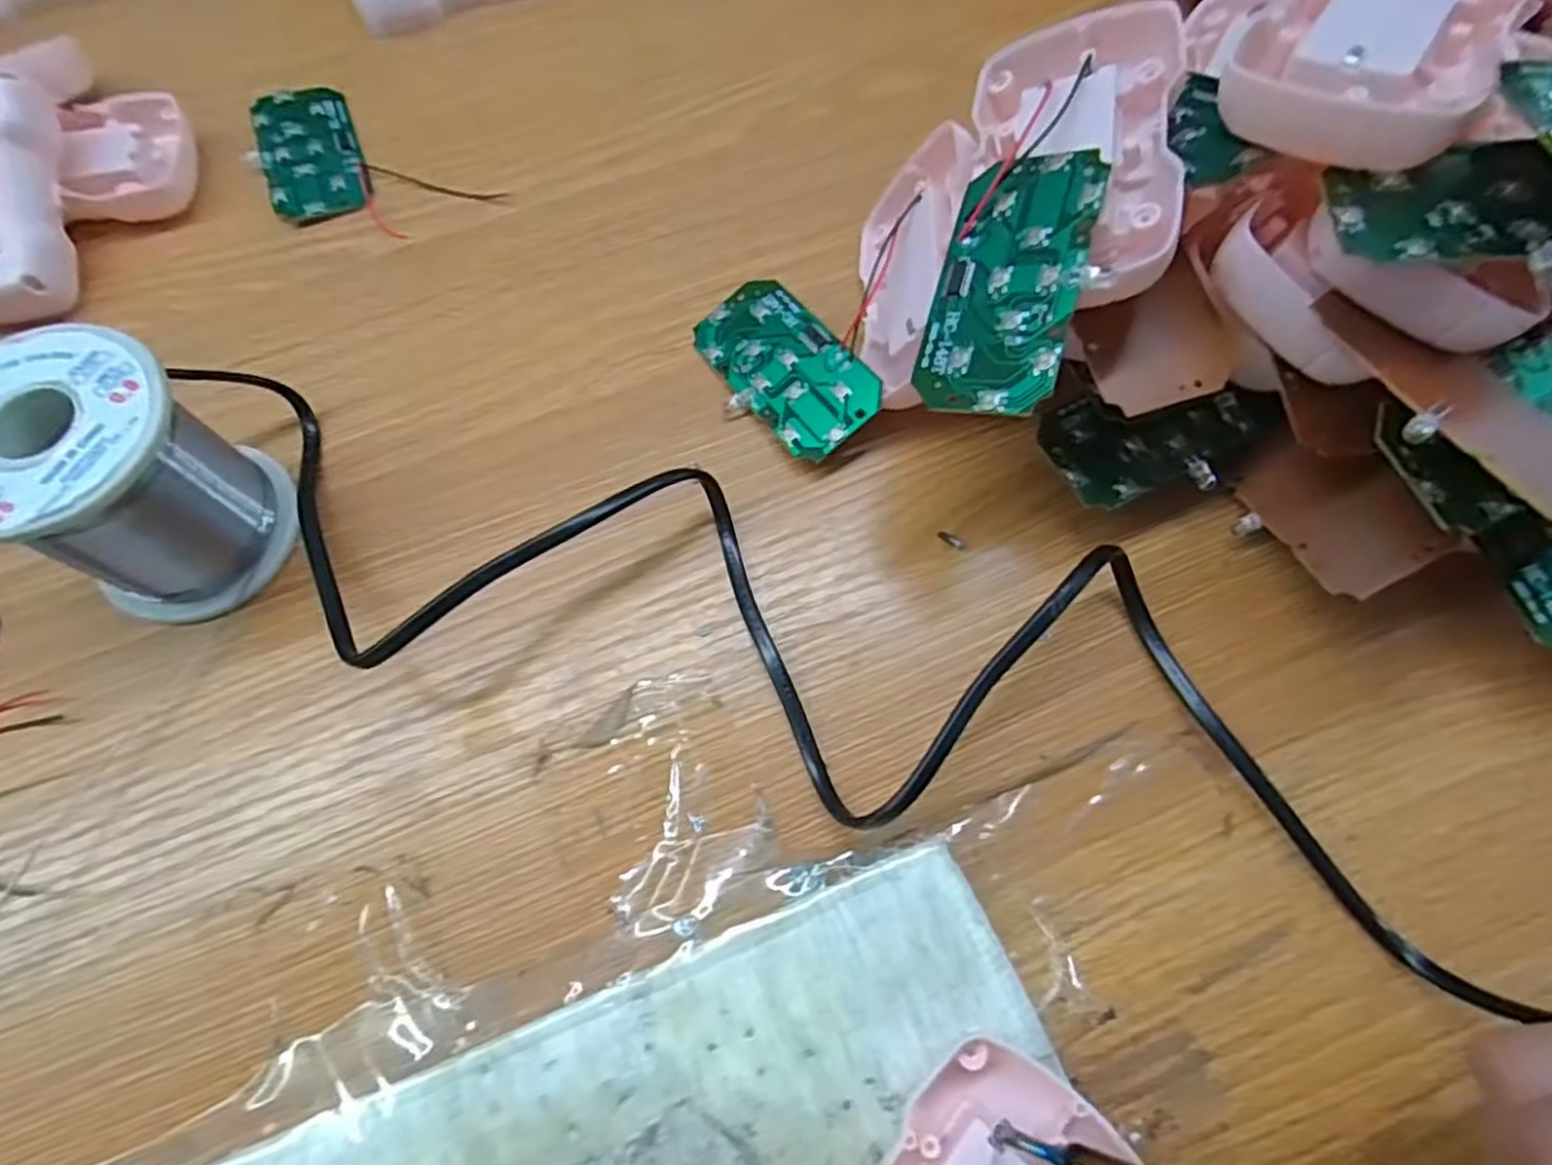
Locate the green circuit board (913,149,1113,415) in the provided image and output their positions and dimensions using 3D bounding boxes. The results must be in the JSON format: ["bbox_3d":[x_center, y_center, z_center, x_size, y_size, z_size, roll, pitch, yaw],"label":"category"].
[{"bbox_3d":[0.060,-0.079,0.200,0.037,0.004,0.073,12,81,32],"label":"green circuit board"}]

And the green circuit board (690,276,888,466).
[{"bbox_3d":[0.001,-0.073,0.264,0.039,0.004,0.073,-41,67,2],"label":"green circuit board"}]

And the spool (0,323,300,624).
[{"bbox_3d":[-0.187,-0.029,0.223,0.059,0.063,0.059,27,70,10],"label":"spool"}]

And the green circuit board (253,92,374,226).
[{"bbox_3d":[-0.189,-0.176,0.313,0.037,0.004,0.074,-22,69,-9],"label":"green circuit board"}]

